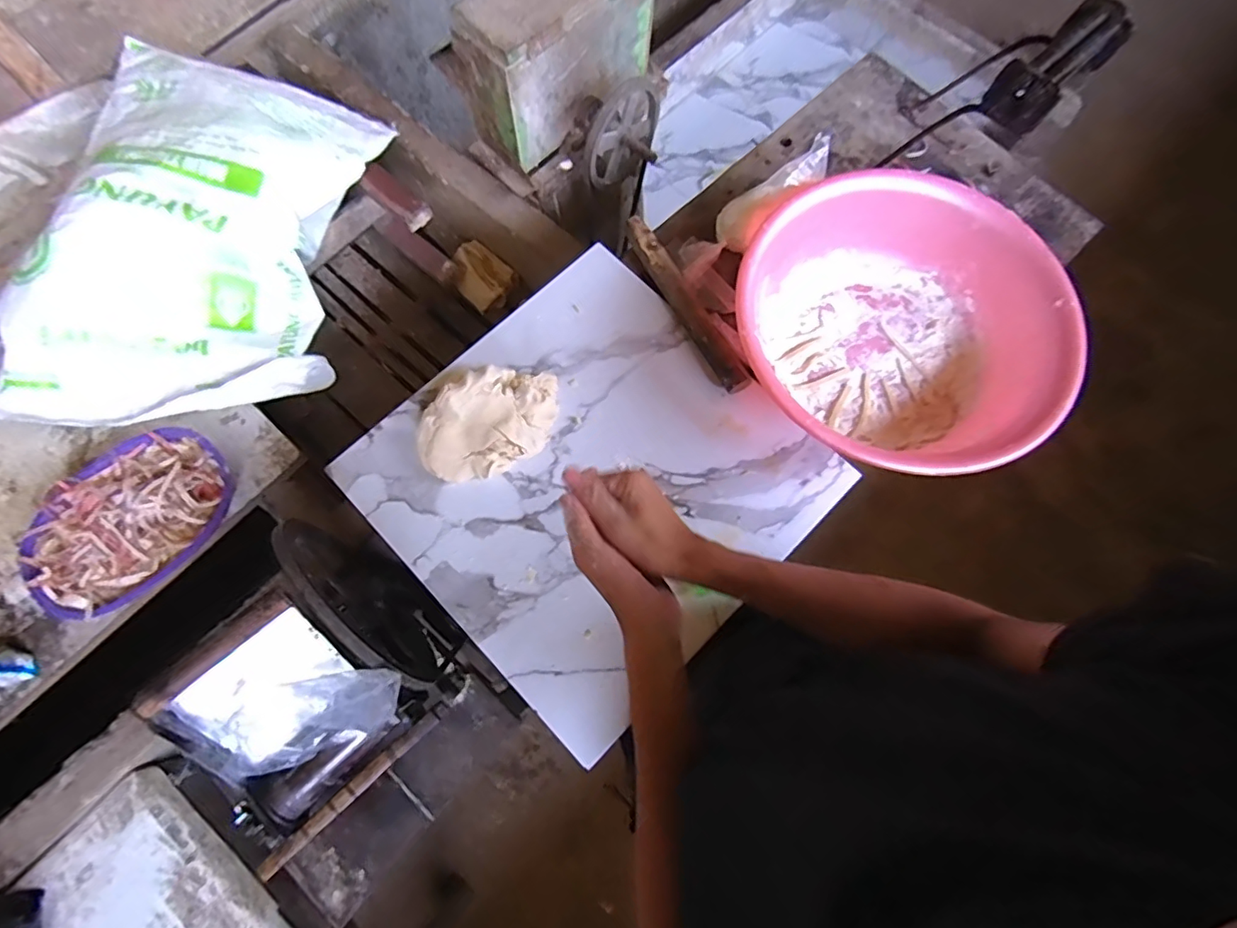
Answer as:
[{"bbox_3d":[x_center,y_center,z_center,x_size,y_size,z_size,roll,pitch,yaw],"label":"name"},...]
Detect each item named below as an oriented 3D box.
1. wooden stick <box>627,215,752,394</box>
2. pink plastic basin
[{"bbox_3d":[0.092,-0.229,0.786,0.038,0.031,0.303,-25,75,-10],"label":"wooden stick"},{"bbox_3d":[0.361,-0.176,0.753,0.403,0.135,0.408,1,72,-2],"label":"pink plastic basin"}]

